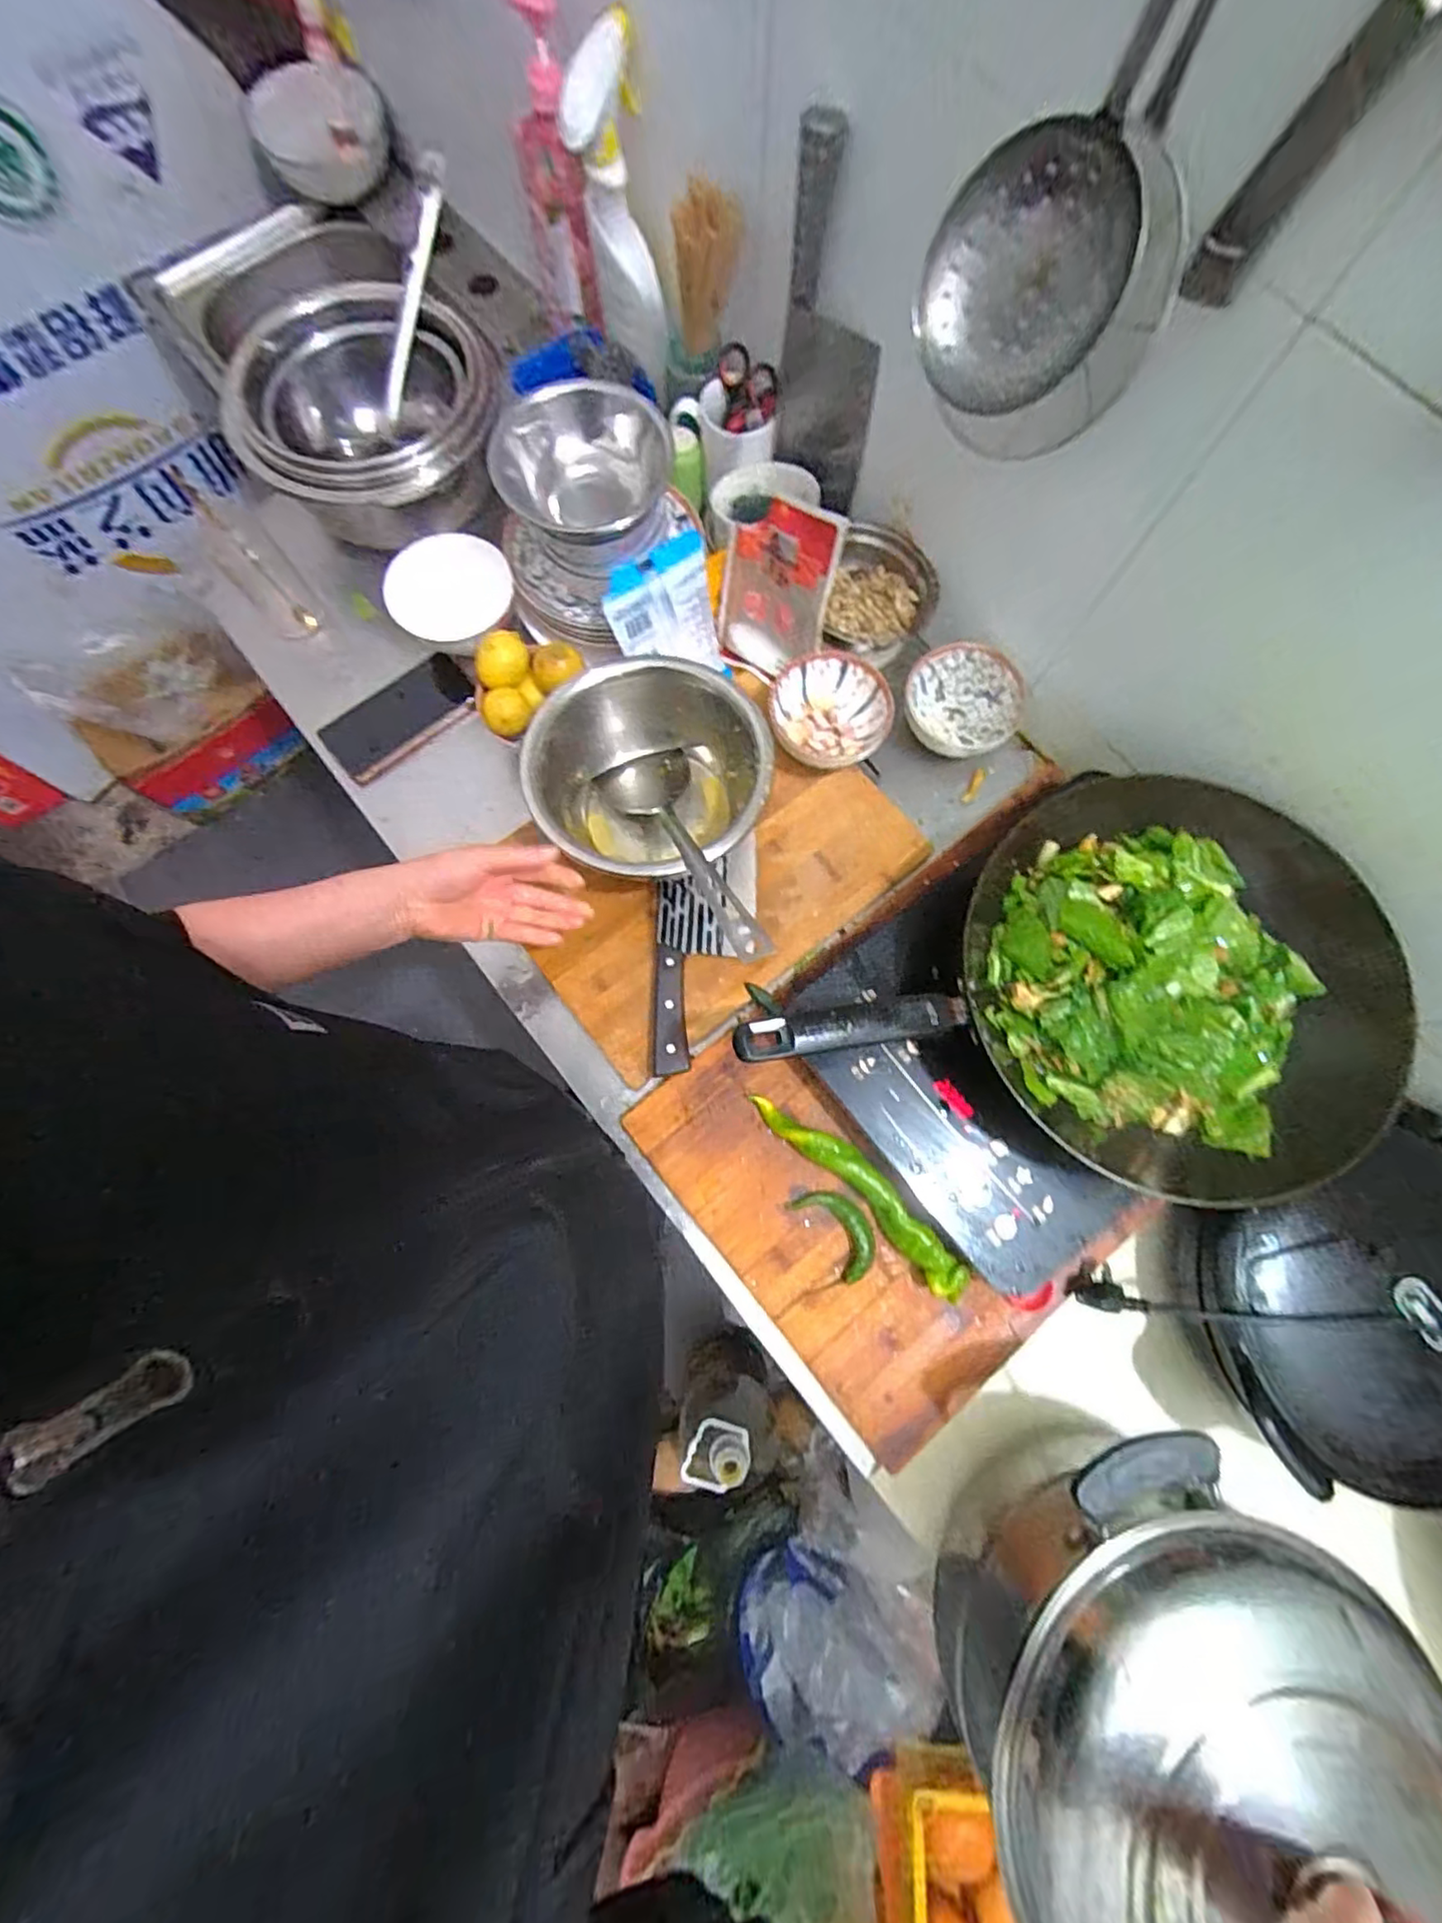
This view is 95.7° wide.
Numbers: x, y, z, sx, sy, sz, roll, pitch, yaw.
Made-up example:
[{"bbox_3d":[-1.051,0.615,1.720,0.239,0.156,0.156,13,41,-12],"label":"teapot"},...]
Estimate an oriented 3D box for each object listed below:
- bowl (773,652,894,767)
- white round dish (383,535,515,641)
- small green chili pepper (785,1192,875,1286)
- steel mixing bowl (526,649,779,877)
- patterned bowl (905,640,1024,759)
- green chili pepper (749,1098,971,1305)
[{"bbox_3d":[0.111,-0.244,0.651,0.114,0.047,0.113,0,76,-1],"label":"bowl"},{"bbox_3d":[-0.277,-0.382,0.665,0.113,0.029,0.104,0,76,-1],"label":"white round dish"},{"bbox_3d":[0.102,0.231,0.564,0.049,0.020,0.081,-36,80,-9],"label":"small green chili pepper"},{"bbox_3d":[-0.059,-0.170,0.605,0.193,0.099,0.208,0,76,-1],"label":"steel mixing bowl"},{"bbox_3d":[0.249,-0.265,0.684,0.111,0.065,0.107,0,76,-1],"label":"patterned bowl"},{"bbox_3d":[0.119,0.195,0.565,0.037,0.036,0.223,-44,81,-10],"label":"green chili pepper"}]

